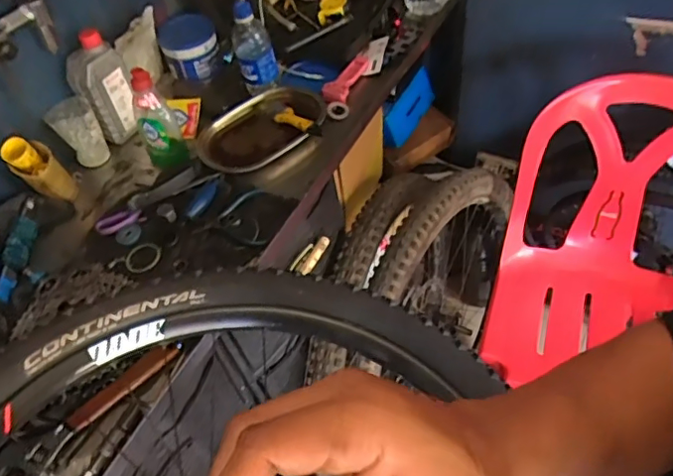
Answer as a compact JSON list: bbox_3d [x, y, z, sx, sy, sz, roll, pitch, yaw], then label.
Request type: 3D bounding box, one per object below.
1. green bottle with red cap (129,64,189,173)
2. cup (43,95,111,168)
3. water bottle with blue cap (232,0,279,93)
[{"bbox_3d":[-0.283,-0.183,0.873,0.062,0.163,0.041,-22,52,-9],"label":"green bottle with red cap"},{"bbox_3d":[-0.419,-0.170,0.912,0.069,0.095,0.068,-30,54,-15],"label":"cup"},{"bbox_3d":[-0.144,-0.333,0.949,0.065,0.147,0.053,-14,51,-3],"label":"water bottle with blue cap"}]

